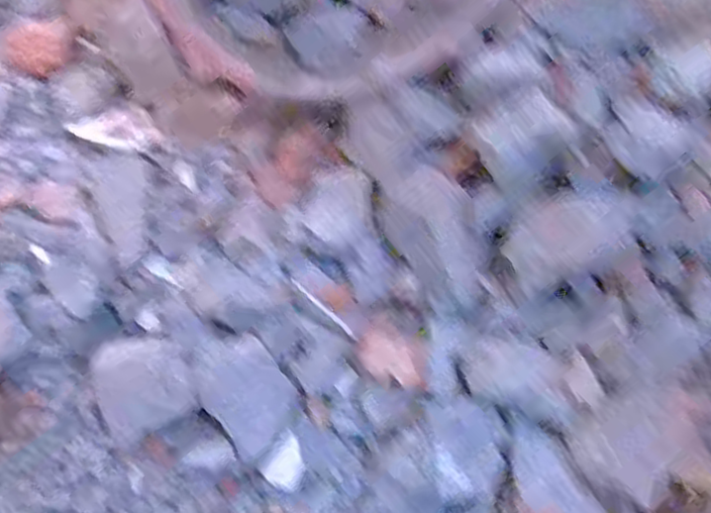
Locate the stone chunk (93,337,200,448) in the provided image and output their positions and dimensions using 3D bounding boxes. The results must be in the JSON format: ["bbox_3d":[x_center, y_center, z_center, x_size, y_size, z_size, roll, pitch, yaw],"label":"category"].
[{"bbox_3d":[-0.140,0.084,0.489,0.064,0.020,0.064,-21,80,-5],"label":"stone chunk"}]

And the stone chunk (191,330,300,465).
[{"bbox_3d":[-0.071,0.088,0.487,0.053,0.010,0.074,-37,93,2],"label":"stone chunk"}]

